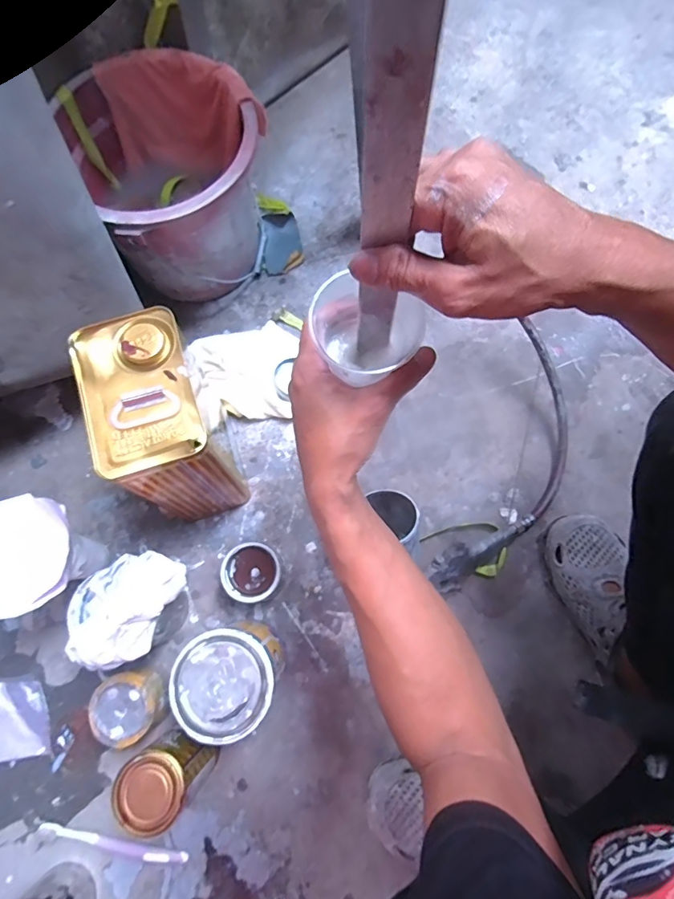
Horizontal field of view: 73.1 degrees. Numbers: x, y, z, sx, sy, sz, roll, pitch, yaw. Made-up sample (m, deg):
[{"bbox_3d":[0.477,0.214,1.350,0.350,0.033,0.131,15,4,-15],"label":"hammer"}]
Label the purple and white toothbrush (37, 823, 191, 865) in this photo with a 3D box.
[{"bbox_3d":[-0.268,0.469,0.539,0.181,0.013,0.019,12,75,4],"label":"purple and white toothbrush"}]

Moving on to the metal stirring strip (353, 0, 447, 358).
[{"bbox_3d":[0.024,-0.115,0.232,0.029,0.261,0.005,0,74,2],"label":"metal stirring strip"}]

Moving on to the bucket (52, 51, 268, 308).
[{"bbox_3d":[-0.225,-0.383,0.681,0.235,0.226,0.247,0,74,0],"label":"bucket"}]

